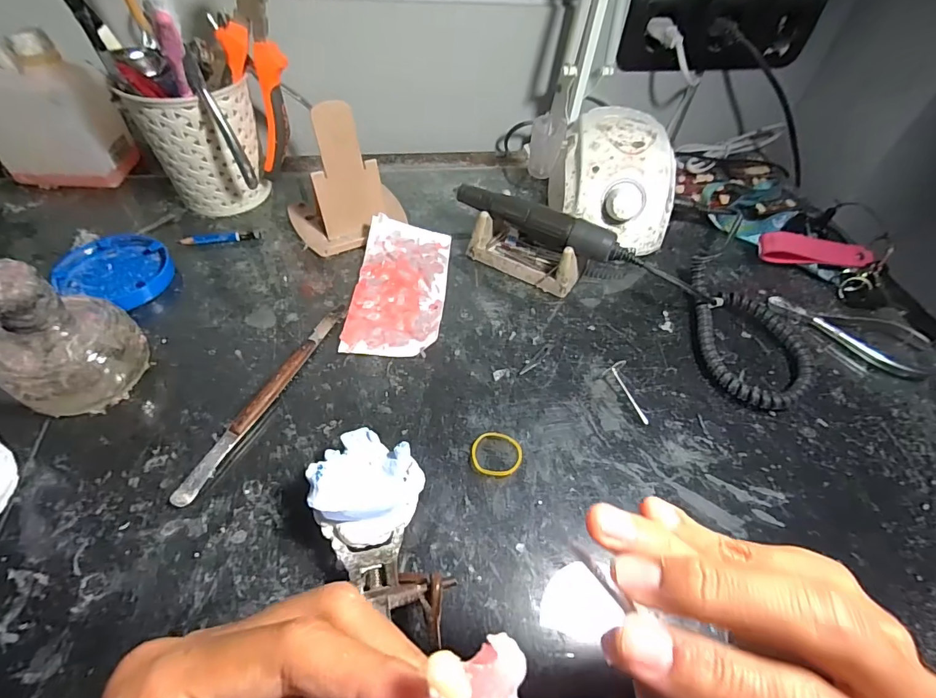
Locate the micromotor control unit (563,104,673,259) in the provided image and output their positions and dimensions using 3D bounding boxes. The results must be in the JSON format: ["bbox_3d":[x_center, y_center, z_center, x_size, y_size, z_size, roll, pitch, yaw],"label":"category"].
[{"bbox_3d":[0.141,-0.163,0.437,0.104,0.081,0.141,10,53,2],"label":"micromotor control unit"}]

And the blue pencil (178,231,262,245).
[{"bbox_3d":[-0.222,-0.100,0.404,0.067,0.008,0.008,-9,55,-12],"label":"blue pencil"}]

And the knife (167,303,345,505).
[{"bbox_3d":[-0.135,0.028,0.310,0.012,0.010,0.170,22,55,11],"label":"knife"}]

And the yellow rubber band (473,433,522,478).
[{"bbox_3d":[0.019,0.069,0.298,0.033,0.005,0.029,1,53,-5],"label":"yellow rubber band"}]

